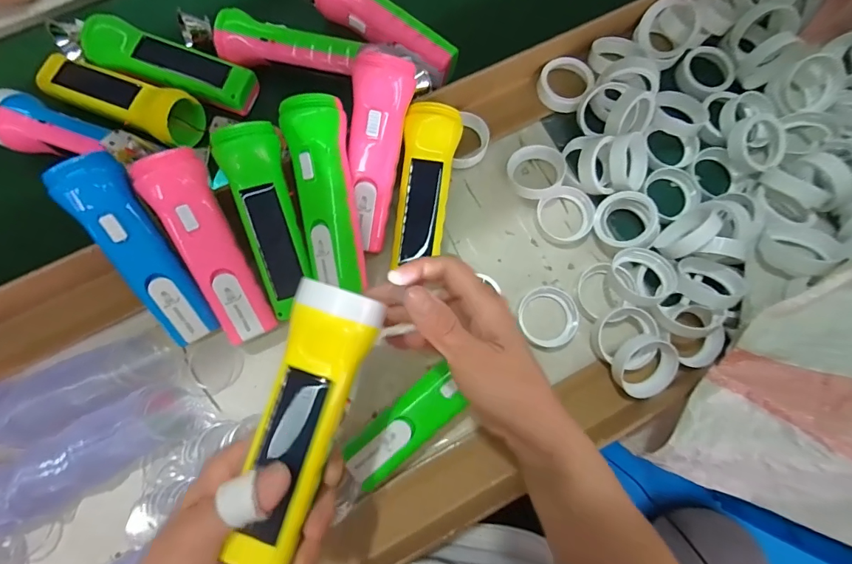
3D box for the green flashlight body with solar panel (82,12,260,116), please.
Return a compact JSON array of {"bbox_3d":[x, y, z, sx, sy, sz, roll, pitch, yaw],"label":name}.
[{"bbox_3d":[-0.249,-0.213,0.411,0.150,0.045,0.052,21,78,5],"label":"green flashlight body with solar panel"}]

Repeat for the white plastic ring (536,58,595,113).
[{"bbox_3d":[0.139,-0.199,0.421,0.050,0.018,0.052,0,77,0],"label":"white plastic ring"}]

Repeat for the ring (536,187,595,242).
[{"bbox_3d":[0.131,-0.064,0.395,0.052,0.020,0.047,11,77,3],"label":"ring"}]

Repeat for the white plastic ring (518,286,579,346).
[{"bbox_3d":[0.111,0.031,0.382,0.051,0.010,0.053,0,77,0],"label":"white plastic ring"}]

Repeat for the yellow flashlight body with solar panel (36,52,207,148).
[{"bbox_3d":[-0.297,-0.180,0.404,0.150,0.039,0.052,25,79,6],"label":"yellow flashlight body with solar panel"}]

